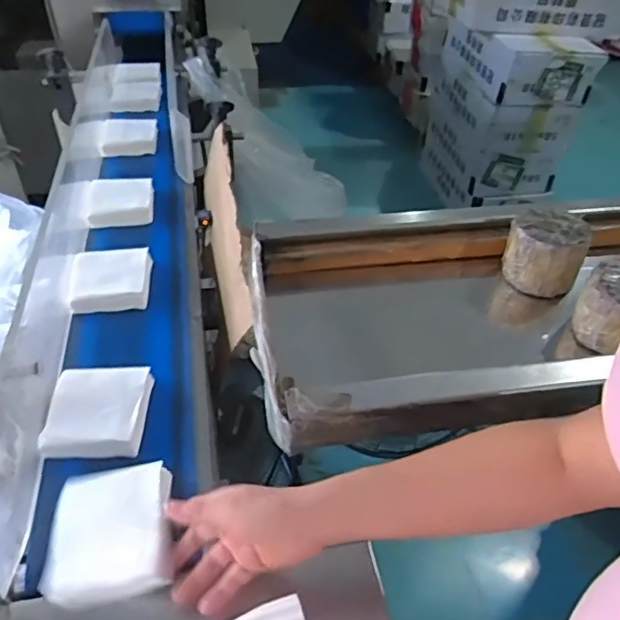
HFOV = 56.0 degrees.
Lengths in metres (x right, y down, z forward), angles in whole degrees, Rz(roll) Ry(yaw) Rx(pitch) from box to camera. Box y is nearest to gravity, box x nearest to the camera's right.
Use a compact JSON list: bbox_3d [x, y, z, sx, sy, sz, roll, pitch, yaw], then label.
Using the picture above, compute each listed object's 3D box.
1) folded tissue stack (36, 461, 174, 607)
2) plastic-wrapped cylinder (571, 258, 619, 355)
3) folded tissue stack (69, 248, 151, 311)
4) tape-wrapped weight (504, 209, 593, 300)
[{"bbox_3d":[-0.168,0.185,0.491,0.099,0.027,0.103,-5,43,-8],"label":"folded tissue stack"},{"bbox_3d":[0.341,-0.004,0.636,0.085,0.072,0.078,1,43,-1],"label":"plastic-wrapped cylinder"},{"bbox_3d":[-0.261,-0.043,0.766,0.102,0.033,0.107,-6,43,-9],"label":"folded tissue stack"},{"bbox_3d":[0.288,-0.070,0.716,0.088,0.077,0.088,21,46,19],"label":"tape-wrapped weight"}]

